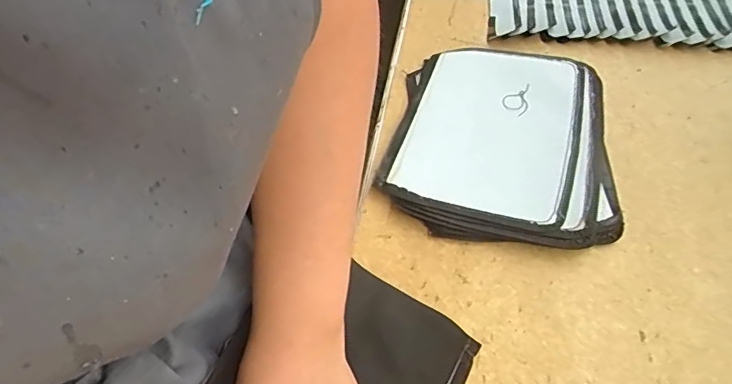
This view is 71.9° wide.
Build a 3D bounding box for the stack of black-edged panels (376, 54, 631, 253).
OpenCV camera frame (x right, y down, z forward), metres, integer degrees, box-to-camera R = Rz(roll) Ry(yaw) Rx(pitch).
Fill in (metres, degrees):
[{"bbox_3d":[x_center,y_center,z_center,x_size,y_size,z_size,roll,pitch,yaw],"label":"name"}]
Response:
[{"bbox_3d":[0.121,-0.055,0.465,0.185,0.018,0.235,5,51,10],"label":"stack of black-edged panels"}]

